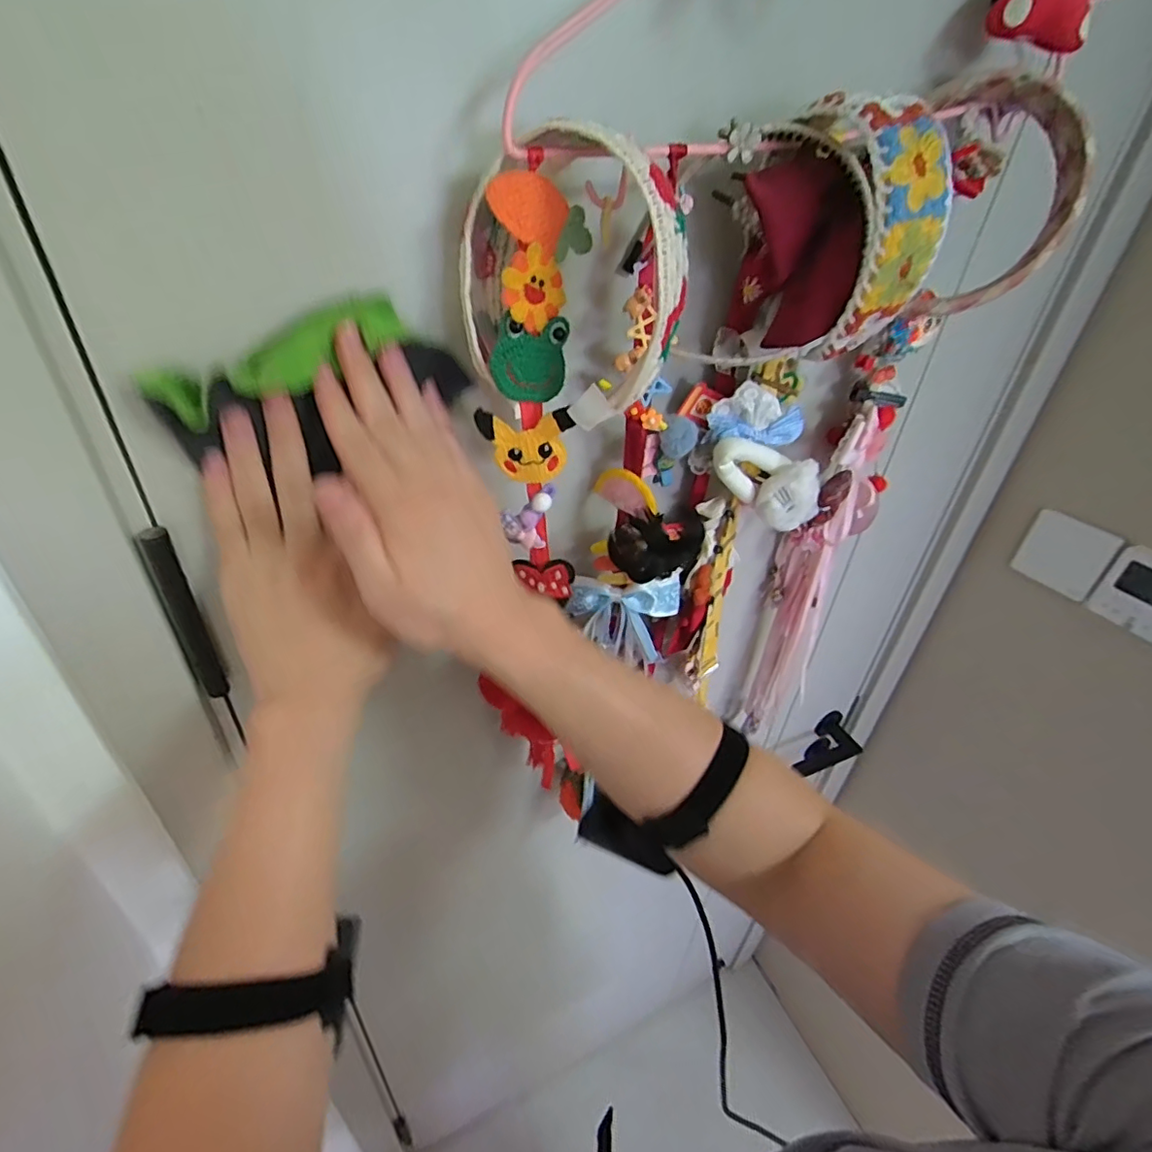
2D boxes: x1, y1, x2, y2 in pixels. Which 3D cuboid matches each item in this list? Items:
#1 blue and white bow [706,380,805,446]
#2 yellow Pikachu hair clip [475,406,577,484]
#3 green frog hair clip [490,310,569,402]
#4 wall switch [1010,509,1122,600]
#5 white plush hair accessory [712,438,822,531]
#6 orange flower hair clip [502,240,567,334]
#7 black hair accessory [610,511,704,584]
[{"bbox_3d":[0.142,-0.125,0.436,0.074,0.046,0.015,-6,36,-10],"label":"blue and white bow"},{"bbox_3d":[-0.031,-0.082,0.359,0.058,0.051,0.017,7,36,9],"label":"yellow Pikachu hair clip"},{"bbox_3d":[-0.026,-0.128,0.334,0.050,0.046,0.008,-21,41,-28],"label":"green frog hair clip"},{"bbox_3d":[0.586,-0.024,0.677,0.015,0.084,0.089,-9,35,-21],"label":"wall switch"},{"bbox_3d":[0.158,-0.078,0.457,0.113,0.058,0.026,29,29,-21],"label":"white plush hair accessory"},{"bbox_3d":[-0.023,-0.159,0.313,0.005,0.041,0.039,34,78,36],"label":"orange flower hair clip"},{"bbox_3d":[0.061,-0.026,0.443,0.068,0.052,0.028,-3,35,-5],"label":"black hair accessory"}]

